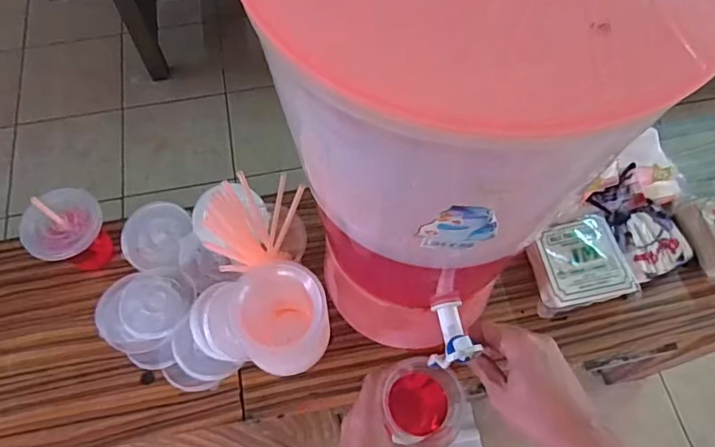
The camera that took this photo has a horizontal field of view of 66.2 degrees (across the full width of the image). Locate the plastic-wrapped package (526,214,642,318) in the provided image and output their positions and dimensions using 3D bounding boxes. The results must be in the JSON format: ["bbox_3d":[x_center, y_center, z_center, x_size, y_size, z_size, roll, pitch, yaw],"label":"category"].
[{"bbox_3d":[0.274,0.051,0.683,0.115,0.034,0.104,-13,64,-6],"label":"plastic-wrapped package"}]

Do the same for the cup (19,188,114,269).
[{"bbox_3d":[-0.350,0.015,0.687,0.077,0.129,0.089,33,68,15],"label":"cup"}]

